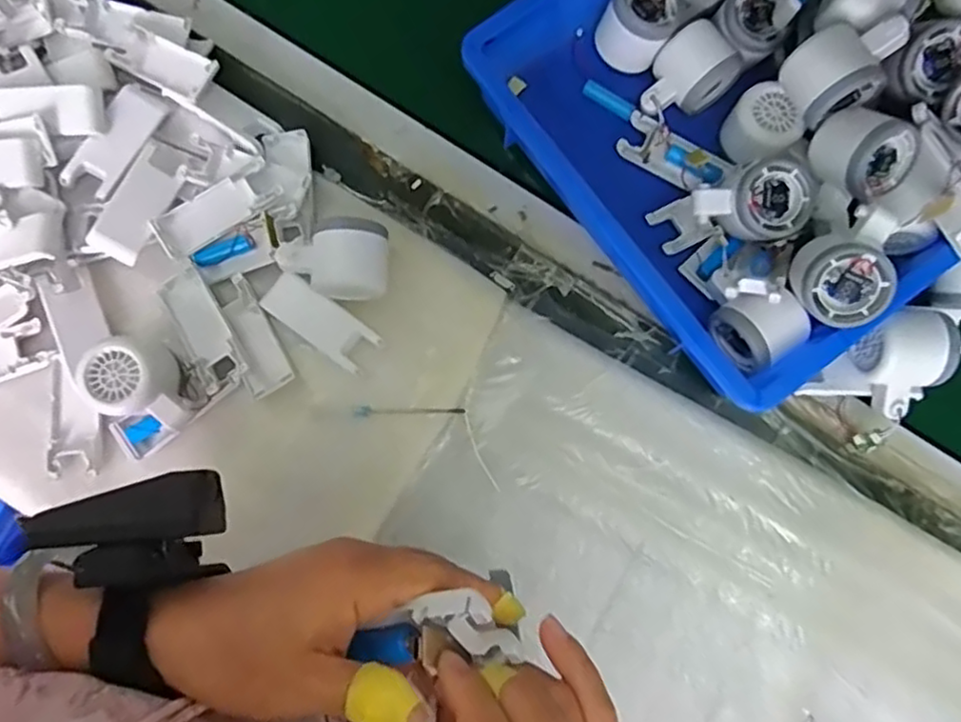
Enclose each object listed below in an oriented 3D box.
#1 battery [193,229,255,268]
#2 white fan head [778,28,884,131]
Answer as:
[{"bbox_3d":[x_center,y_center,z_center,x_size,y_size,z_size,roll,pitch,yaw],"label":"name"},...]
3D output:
[{"bbox_3d":[-0.210,-0.090,0.536,0.051,0.017,0.014,-22,81,-5],"label":"battery"},{"bbox_3d":[0.264,-0.216,0.494,0.053,0.048,0.057,-25,81,-5],"label":"white fan head"}]

